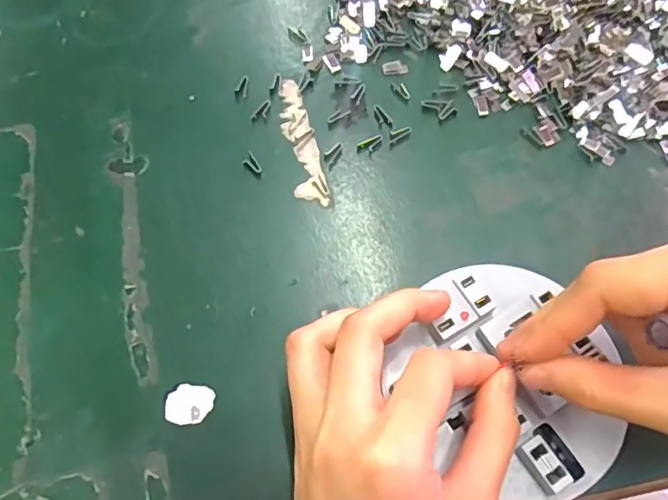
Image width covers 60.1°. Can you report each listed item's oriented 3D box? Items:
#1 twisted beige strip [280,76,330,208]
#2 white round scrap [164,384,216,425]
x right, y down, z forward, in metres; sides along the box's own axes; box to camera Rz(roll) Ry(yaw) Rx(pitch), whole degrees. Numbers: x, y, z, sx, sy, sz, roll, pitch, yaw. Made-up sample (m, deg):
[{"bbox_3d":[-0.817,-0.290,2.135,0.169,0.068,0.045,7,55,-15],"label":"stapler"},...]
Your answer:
[{"bbox_3d":[-0.018,-0.060,0.313,0.017,0.004,0.081,-12,67,-4],"label":"twisted beige strip"},{"bbox_3d":[-0.065,0.069,0.259,0.021,0.004,0.017,1,67,1],"label":"white round scrap"}]

